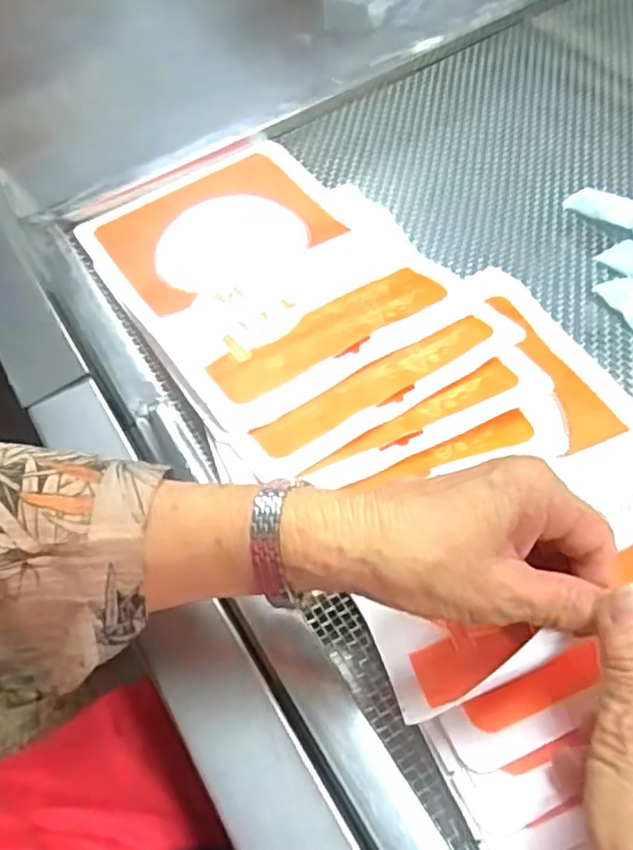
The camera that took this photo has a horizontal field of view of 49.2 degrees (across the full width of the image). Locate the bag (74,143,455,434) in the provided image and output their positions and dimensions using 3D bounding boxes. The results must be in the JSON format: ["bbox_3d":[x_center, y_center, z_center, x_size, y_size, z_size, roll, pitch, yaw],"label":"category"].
[{"bbox_3d":[-0.052,-0.126,0.519,0.187,0.014,0.286,-28,50,-16],"label":"bag"}]

